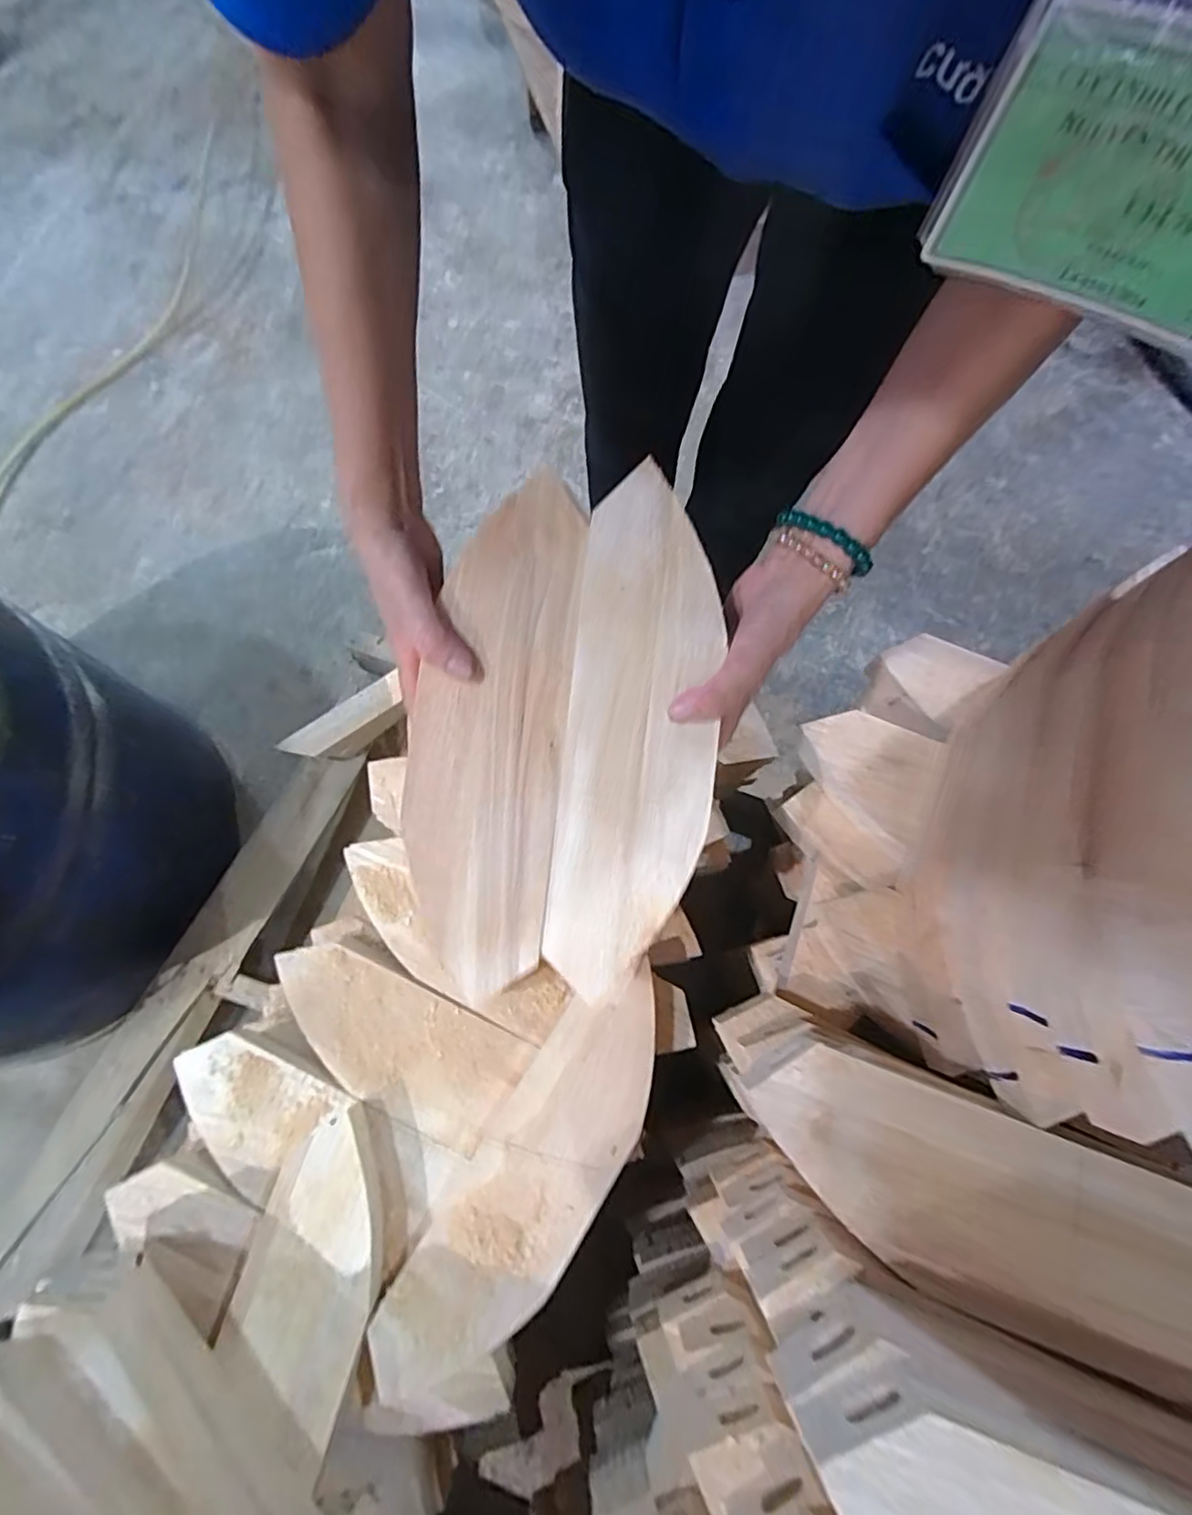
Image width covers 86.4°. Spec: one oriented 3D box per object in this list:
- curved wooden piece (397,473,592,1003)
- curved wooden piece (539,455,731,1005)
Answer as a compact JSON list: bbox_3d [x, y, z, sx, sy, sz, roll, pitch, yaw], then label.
[{"bbox_3d":[-0.066,-0.018,0.394,0.090,0.011,0.309,7,86,1],"label":"curved wooden piece"},{"bbox_3d":[0.024,-0.017,0.392,0.094,0.010,0.312,6,87,0],"label":"curved wooden piece"}]

